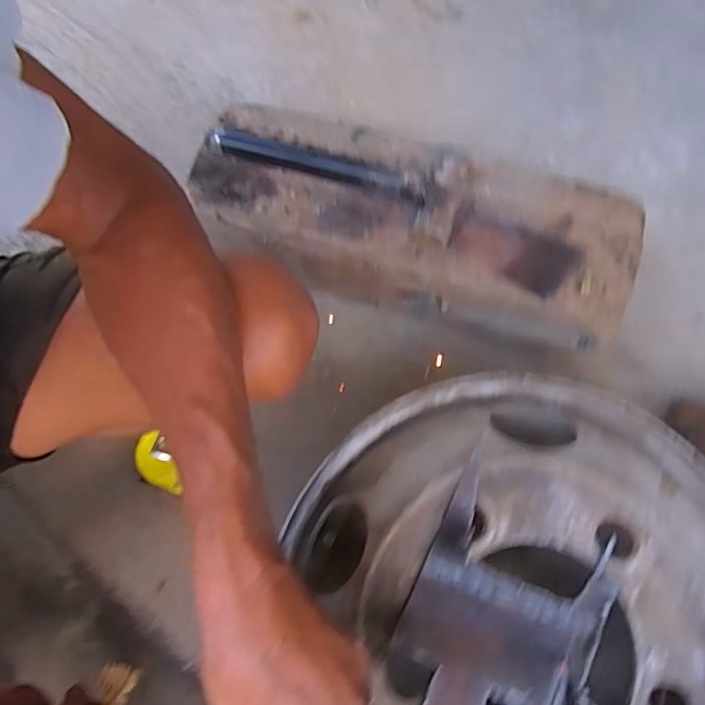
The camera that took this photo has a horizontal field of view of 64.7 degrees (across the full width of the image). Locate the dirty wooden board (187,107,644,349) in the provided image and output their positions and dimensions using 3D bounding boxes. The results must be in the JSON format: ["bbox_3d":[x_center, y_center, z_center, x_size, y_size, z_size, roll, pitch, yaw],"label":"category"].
[{"bbox_3d":[0.067,-0.140,0.663,0.480,0.188,0.174,16,74,4],"label":"dirty wooden board"}]

